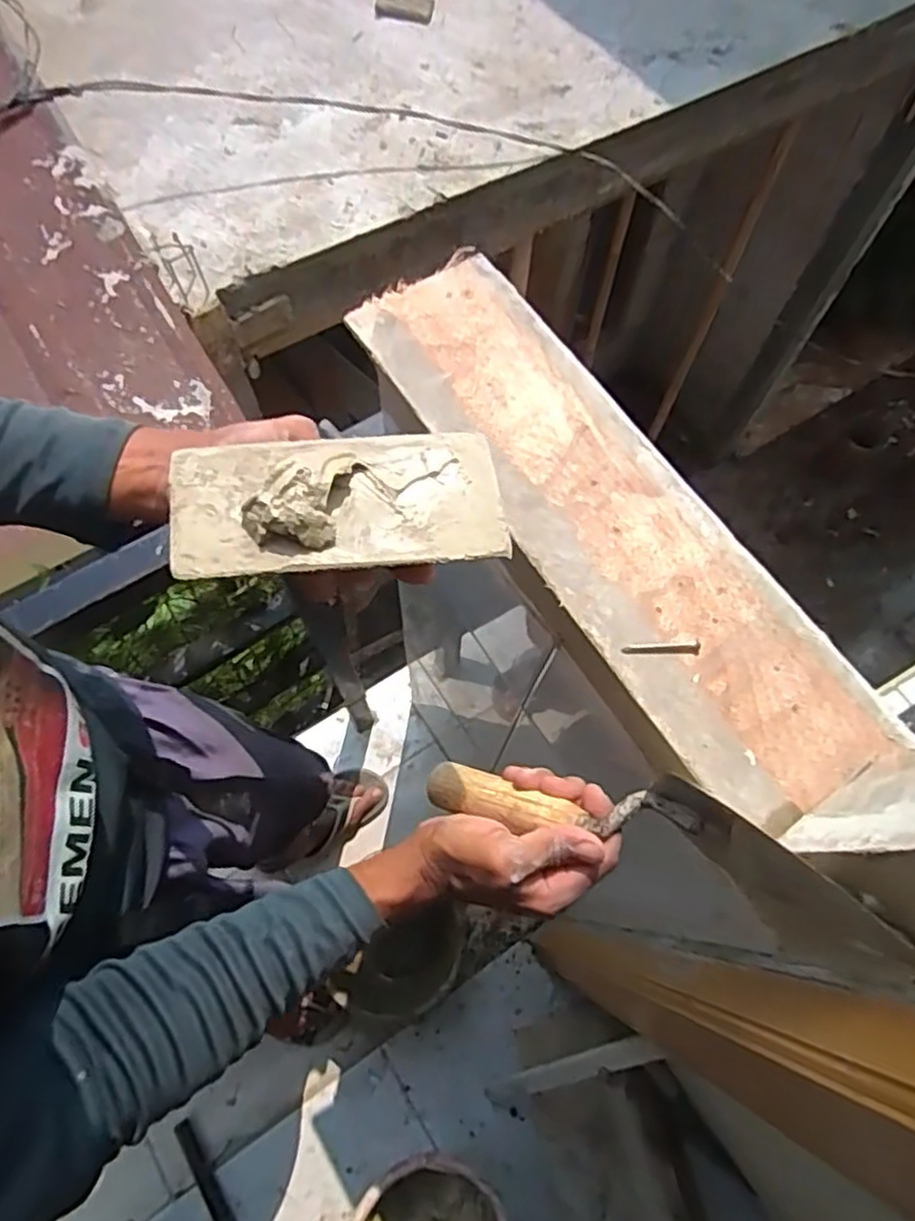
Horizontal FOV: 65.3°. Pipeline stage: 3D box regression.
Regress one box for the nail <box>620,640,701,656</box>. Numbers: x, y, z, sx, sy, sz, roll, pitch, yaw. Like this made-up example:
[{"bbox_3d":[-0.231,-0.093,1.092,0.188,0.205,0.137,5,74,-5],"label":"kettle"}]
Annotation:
[{"bbox_3d":[0.132,0.026,0.460,0.049,0.004,0.008,-3,69,-2],"label":"nail"}]

